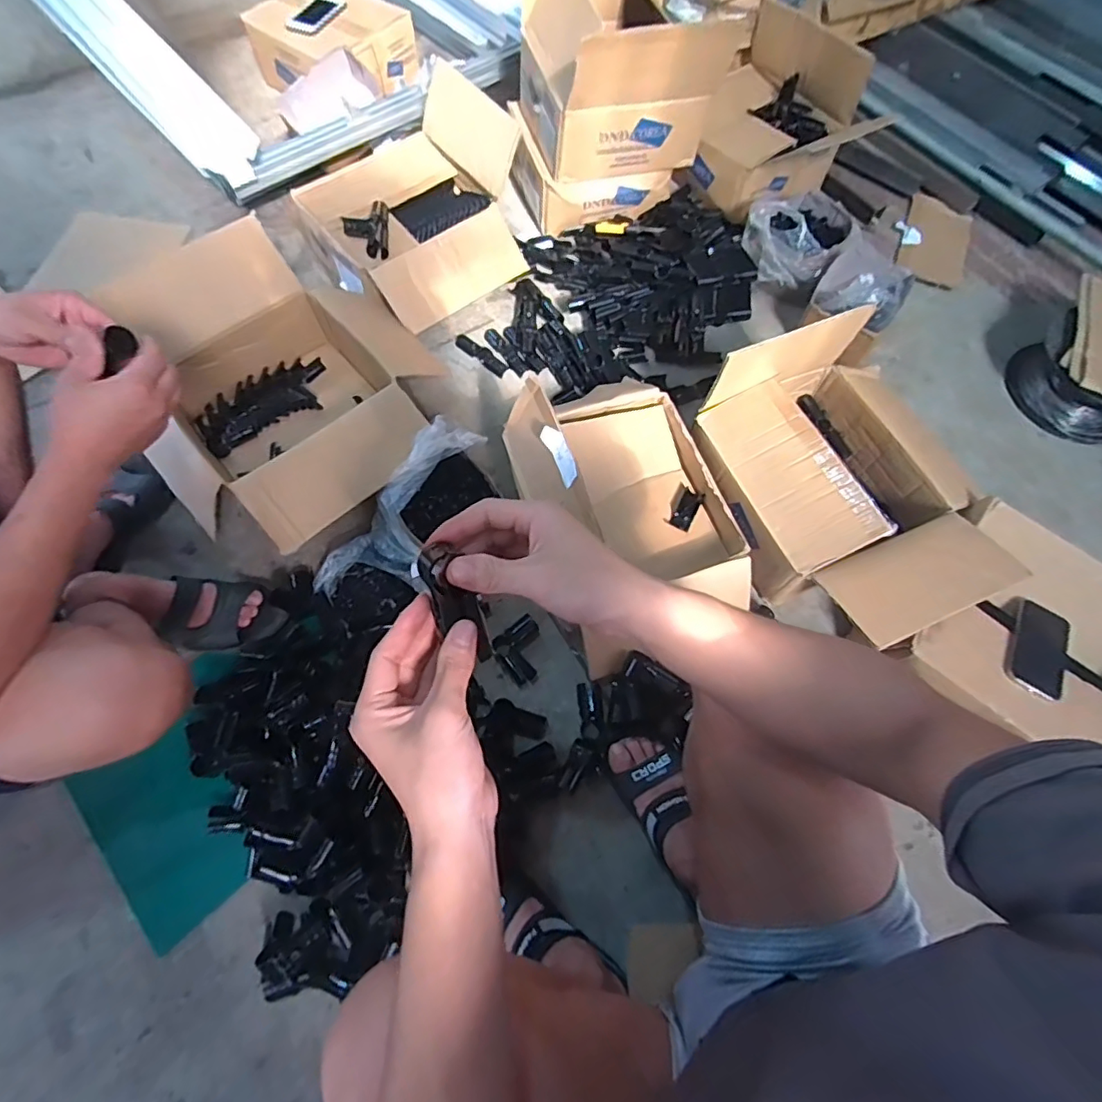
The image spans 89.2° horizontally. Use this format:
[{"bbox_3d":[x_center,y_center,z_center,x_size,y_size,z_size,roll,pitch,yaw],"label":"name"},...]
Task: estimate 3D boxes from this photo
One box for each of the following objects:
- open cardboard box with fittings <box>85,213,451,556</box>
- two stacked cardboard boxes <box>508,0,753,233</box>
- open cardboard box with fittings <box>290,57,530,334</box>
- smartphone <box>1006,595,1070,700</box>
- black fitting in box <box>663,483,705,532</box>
[{"bbox_3d":[-0.449,-0.278,0.958,0.488,0.194,0.501,-41,73,-17],"label":"open cardboard box with fittings"},{"bbox_3d":[0.108,-0.940,1.150,0.356,0.364,0.327,-14,67,-7],"label":"two stacked cardboard boxes"},{"bbox_3d":[-0.252,-0.687,1.114,0.406,0.194,0.378,-38,72,-16],"label":"open cardboard box with fittings"},{"bbox_3d":[0.693,0.139,0.792,0.081,0.011,0.150,30,61,9],"label":"smartphone"},{"bbox_3d":[0.215,-0.069,0.905,0.044,0.015,0.081,26,68,10],"label":"black fitting in box"}]

